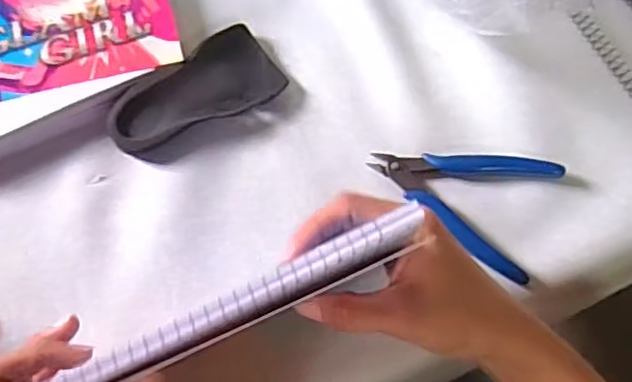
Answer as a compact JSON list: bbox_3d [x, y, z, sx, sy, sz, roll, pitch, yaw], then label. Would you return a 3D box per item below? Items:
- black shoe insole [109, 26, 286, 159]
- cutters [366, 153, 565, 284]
[{"bbox_3d":[-0.081,-0.064,0.425,0.117,0.021,0.058,-39,78,-13],"label":"black shoe insole"},{"bbox_3d":[0.107,-0.007,0.415,0.120,0.013,0.084,40,75,10],"label":"cutters"}]

